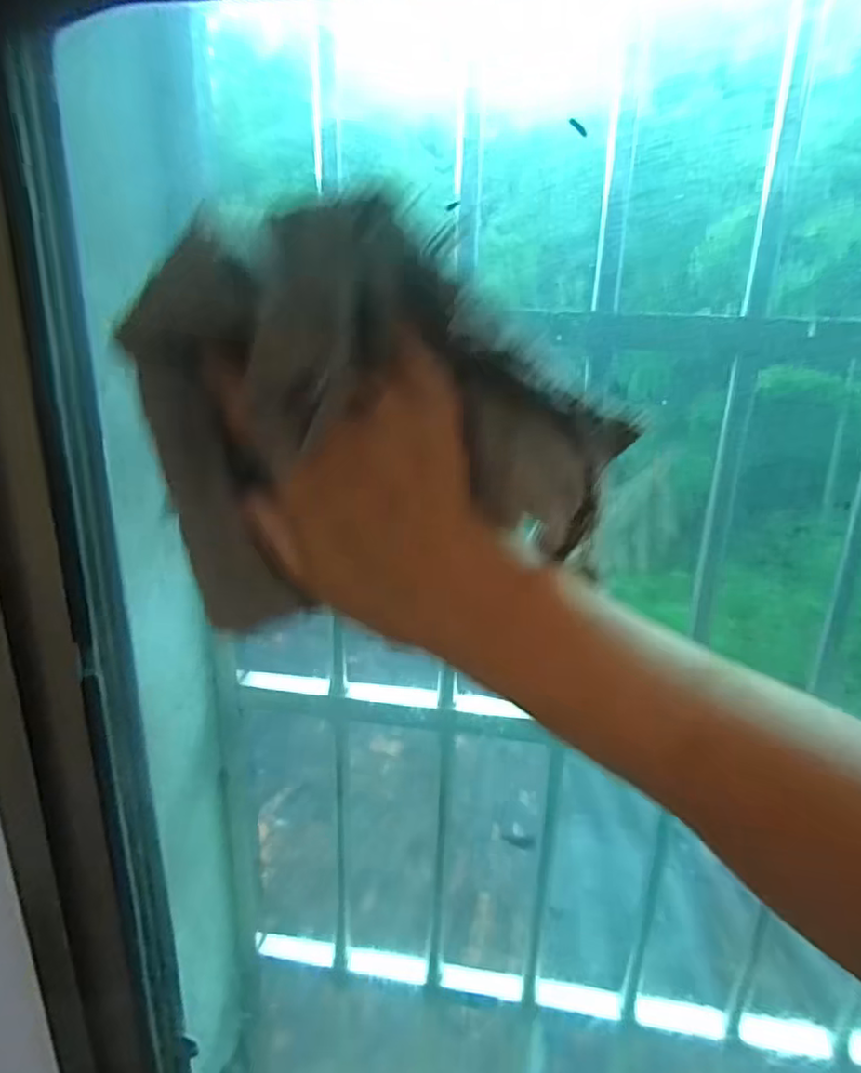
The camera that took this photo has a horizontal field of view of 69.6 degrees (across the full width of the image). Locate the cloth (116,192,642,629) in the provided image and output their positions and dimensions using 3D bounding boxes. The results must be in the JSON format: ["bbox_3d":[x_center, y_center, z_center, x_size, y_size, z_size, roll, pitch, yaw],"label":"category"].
[{"bbox_3d":[-0.025,-0.036,0.233,0.183,0.156,0.041,3,18,3],"label":"cloth"}]

